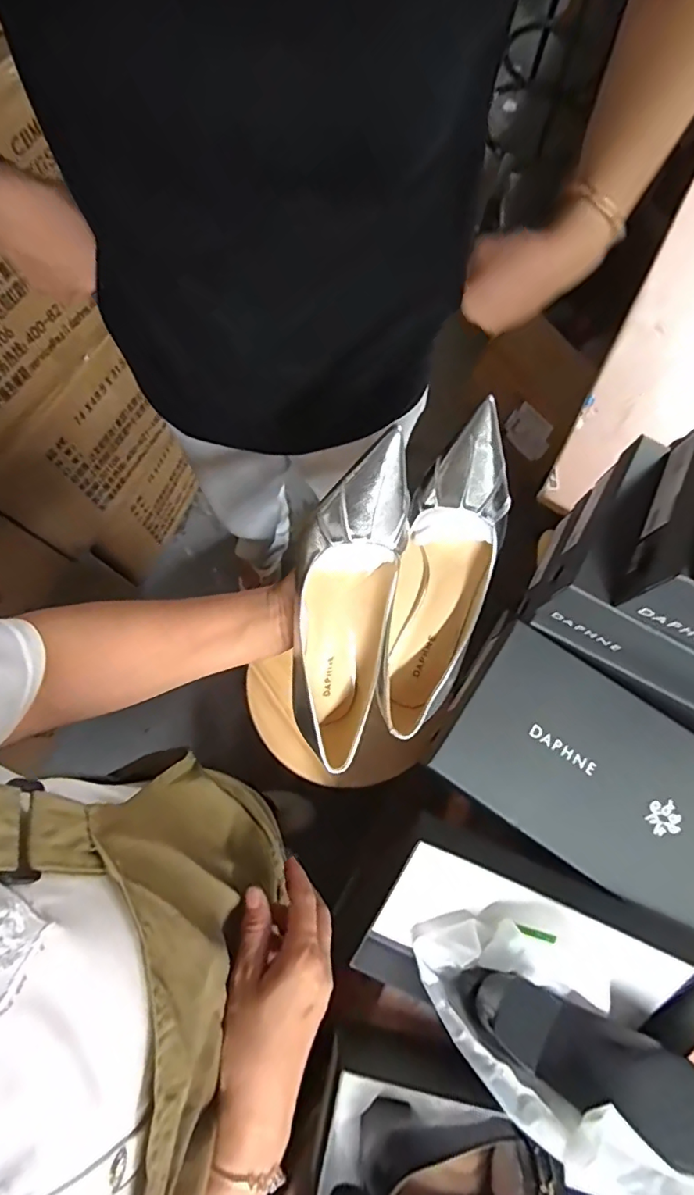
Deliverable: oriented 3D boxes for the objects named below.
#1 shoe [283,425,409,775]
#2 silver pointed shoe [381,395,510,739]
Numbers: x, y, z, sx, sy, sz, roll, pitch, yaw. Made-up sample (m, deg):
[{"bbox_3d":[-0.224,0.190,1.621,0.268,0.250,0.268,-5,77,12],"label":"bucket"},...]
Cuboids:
[{"bbox_3d":[-0.005,0.005,0.405,0.080,0.078,0.242,9,111,1],"label":"shoe"},{"bbox_3d":[0.076,-0.014,0.416,0.075,0.065,0.247,13,104,2],"label":"silver pointed shoe"}]

